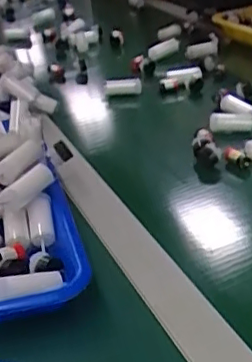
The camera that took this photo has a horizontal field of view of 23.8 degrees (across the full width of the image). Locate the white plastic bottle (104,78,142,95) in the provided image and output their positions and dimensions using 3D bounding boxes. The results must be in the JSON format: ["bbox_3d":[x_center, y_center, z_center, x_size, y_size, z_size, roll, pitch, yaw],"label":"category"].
[{"bbox_3d":[-0.003,-0.136,0.864,0.060,0.027,0.021,-8,34,-16],"label":"white plastic bottle"}]

